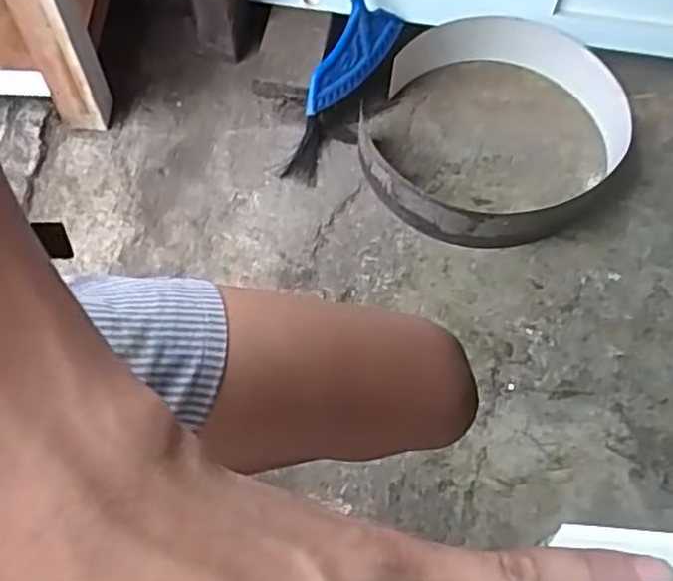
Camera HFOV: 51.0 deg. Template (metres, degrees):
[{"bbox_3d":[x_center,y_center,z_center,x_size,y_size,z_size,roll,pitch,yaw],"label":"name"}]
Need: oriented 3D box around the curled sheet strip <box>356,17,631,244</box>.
[{"bbox_3d":[0.264,-0.282,1.213,0.417,0.094,0.454,38,69,17],"label":"curled sheet strip"}]

